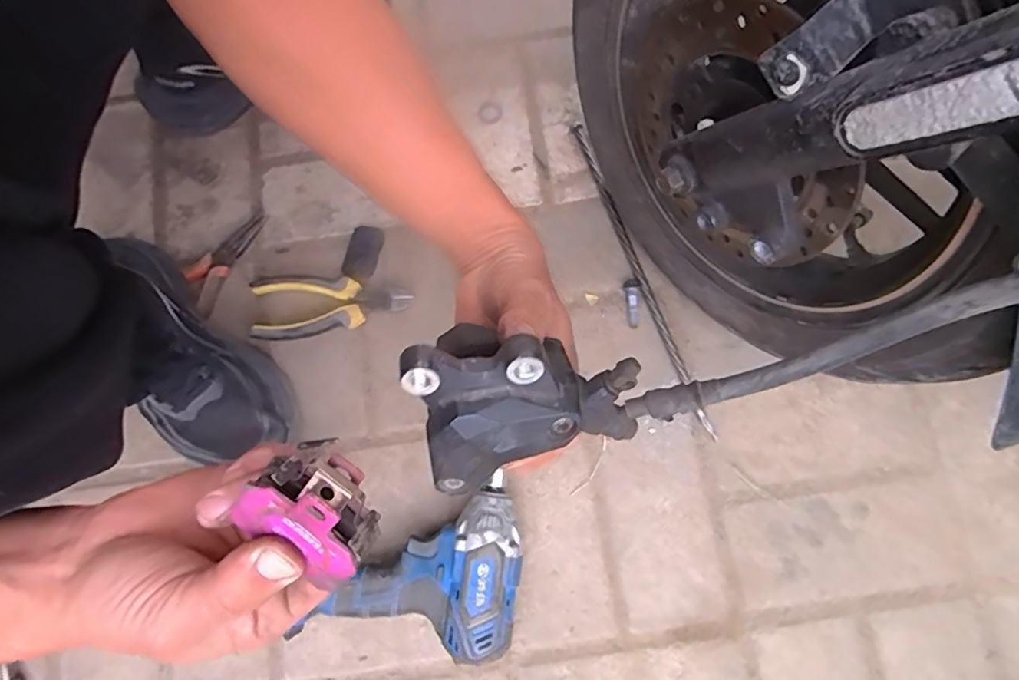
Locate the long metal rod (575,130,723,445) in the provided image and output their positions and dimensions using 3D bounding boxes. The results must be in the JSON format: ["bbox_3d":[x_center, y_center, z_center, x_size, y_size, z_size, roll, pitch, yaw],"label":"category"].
[{"bbox_3d":[0.124,-0.063,0.516,0.012,0.010,0.329,-20,78,-3],"label":"long metal rod"}]

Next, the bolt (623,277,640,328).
[{"bbox_3d":[0.117,-0.034,0.512,0.013,0.008,0.047,-3,78,1],"label":"bolt"}]

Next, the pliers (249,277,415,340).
[{"bbox_3d":[-0.174,-0.030,0.524,0.153,0.017,0.059,0,78,2],"label":"pliers"}]

